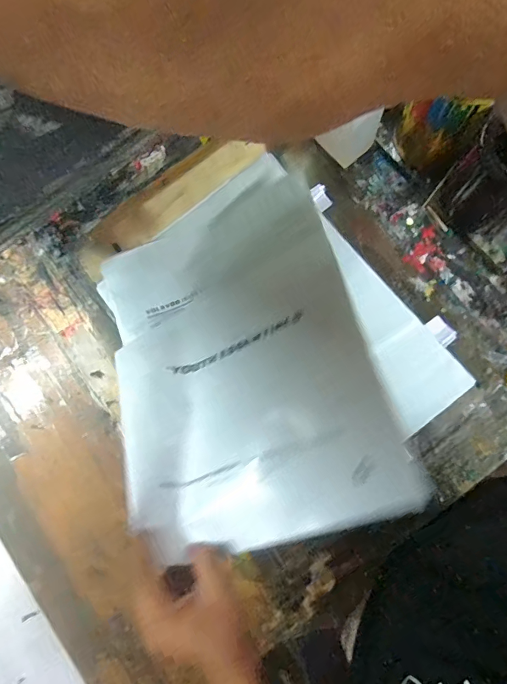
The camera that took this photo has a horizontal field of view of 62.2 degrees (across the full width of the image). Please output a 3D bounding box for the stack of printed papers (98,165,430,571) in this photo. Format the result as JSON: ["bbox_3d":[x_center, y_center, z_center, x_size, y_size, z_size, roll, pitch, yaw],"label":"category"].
[{"bbox_3d":[-0.032,0.004,0.535,0.321,0.054,0.464,-21,58,13],"label":"stack of printed papers"}]

